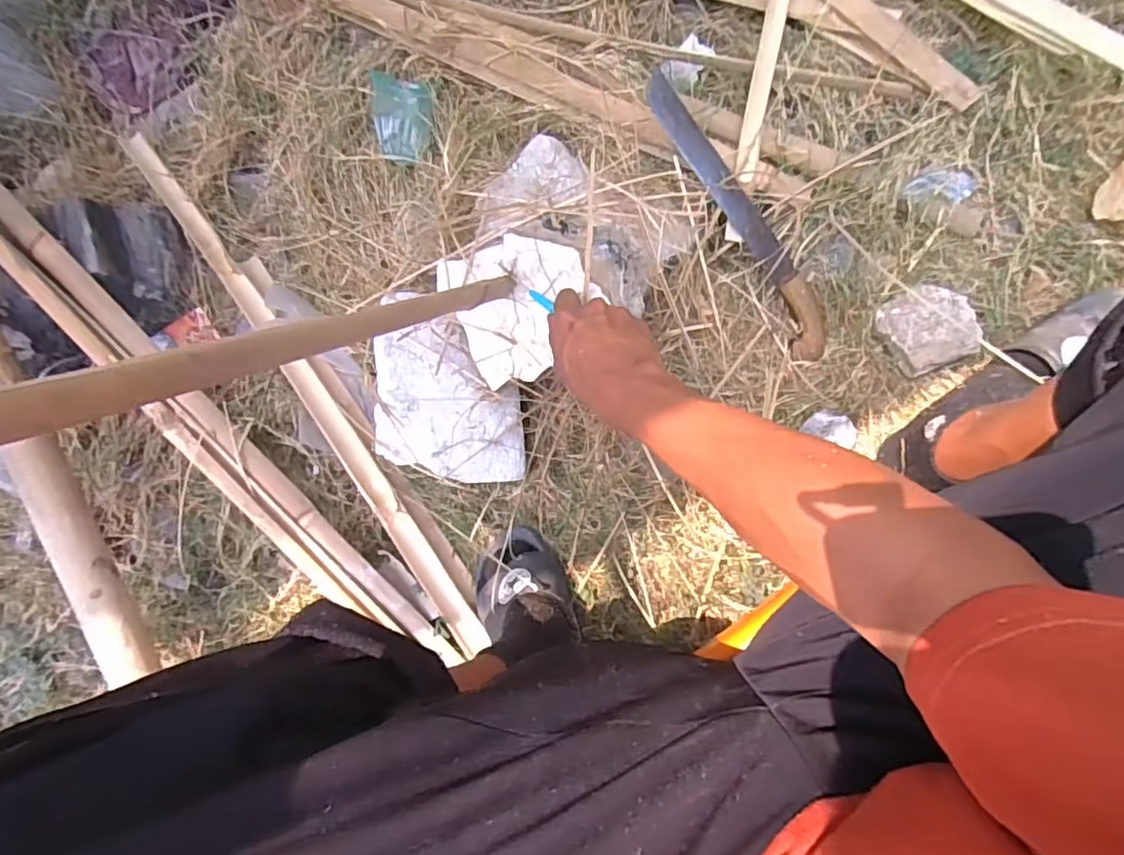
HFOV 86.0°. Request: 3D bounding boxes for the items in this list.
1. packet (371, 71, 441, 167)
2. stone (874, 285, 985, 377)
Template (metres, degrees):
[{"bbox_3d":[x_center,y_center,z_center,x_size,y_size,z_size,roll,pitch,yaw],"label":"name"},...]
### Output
[{"bbox_3d":[-0.175,-0.337,0.662,0.065,0.014,0.083,6,108,-8],"label":"packet"},{"bbox_3d":[0.359,-0.097,0.588,0.071,0.037,0.078,-29,86,9],"label":"stone"}]

